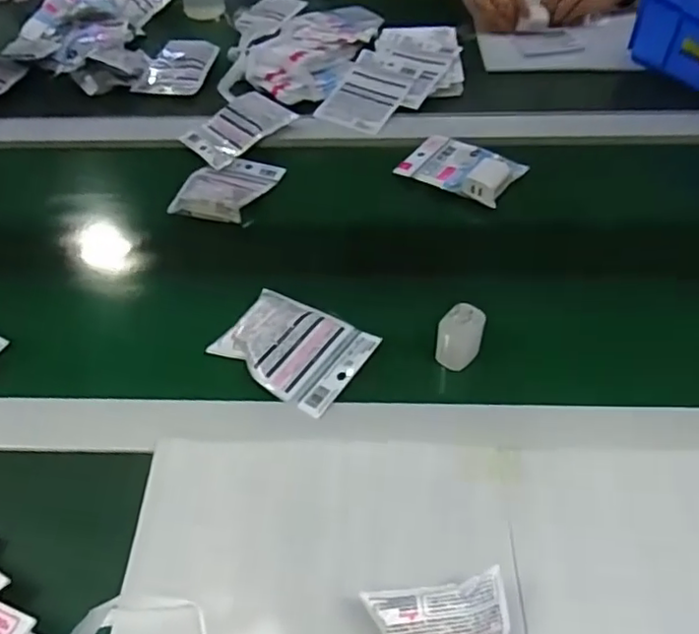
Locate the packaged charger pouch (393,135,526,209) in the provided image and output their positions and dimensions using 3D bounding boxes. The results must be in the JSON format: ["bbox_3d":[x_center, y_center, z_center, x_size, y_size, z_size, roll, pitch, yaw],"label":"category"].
[{"bbox_3d":[0.134,-0.181,0.741,0.128,0.021,0.091,28,56,24],"label":"packaged charger pouch"}]

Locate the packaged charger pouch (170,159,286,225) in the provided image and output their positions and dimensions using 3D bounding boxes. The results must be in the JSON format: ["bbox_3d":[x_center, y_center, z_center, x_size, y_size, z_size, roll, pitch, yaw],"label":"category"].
[{"bbox_3d":[-0.145,-0.157,0.743,0.094,0.035,0.136,12,51,13],"label":"packaged charger pouch"}]

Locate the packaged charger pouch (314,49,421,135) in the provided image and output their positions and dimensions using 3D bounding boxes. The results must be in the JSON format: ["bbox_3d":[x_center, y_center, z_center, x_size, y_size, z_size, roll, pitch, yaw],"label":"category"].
[{"bbox_3d":[0.029,-0.310,0.848,0.098,0.005,0.150,21,63,16],"label":"packaged charger pouch"}]

